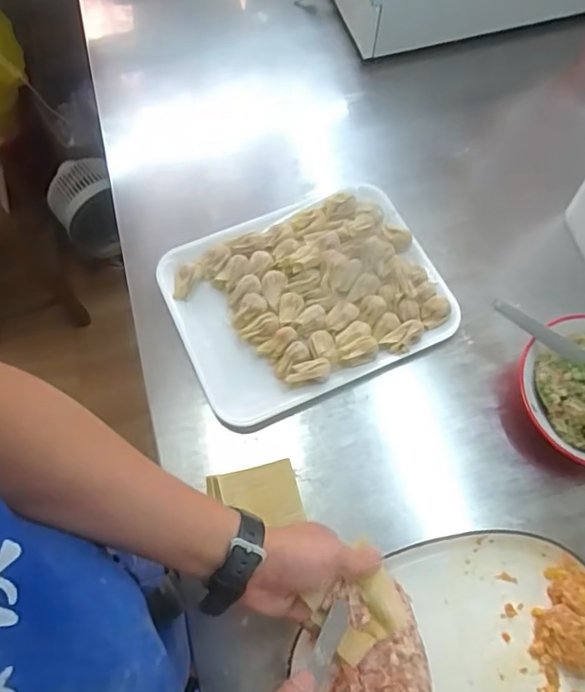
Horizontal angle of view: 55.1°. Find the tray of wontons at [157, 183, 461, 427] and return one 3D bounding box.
[{"bbox_3d":[0.016,-0.065,0.694,0.318,0.039,0.253,-24,69,-10],"label":"tray of wontons"}]

